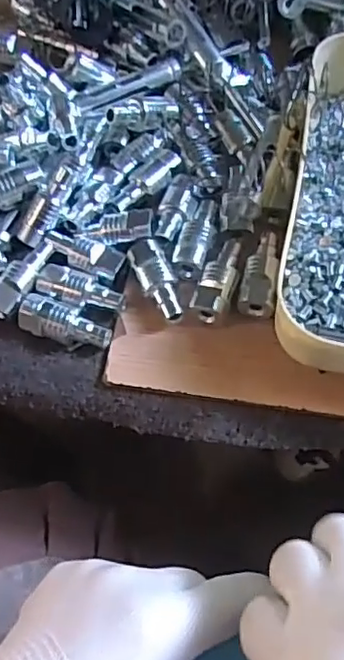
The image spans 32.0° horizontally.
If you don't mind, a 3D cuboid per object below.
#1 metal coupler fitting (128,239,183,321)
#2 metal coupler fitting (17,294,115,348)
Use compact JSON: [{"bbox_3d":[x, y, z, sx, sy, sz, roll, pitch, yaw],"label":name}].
[{"bbox_3d":[-0.008,-0.027,0.348,0.020,0.020,0.054,-20,63,-8],"label":"metal coupler fitting"},{"bbox_3d":[-0.061,-0.004,0.338,0.051,0.020,0.020,15,64,11],"label":"metal coupler fitting"}]

